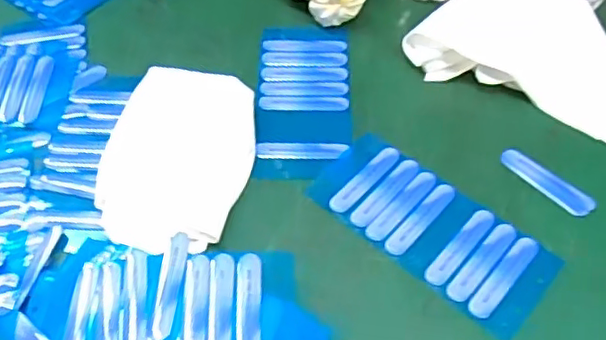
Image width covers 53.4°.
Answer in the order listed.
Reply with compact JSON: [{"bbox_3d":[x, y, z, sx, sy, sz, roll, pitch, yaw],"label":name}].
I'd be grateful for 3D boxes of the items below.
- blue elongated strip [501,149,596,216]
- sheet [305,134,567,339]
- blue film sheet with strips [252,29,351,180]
[{"bbox_3d":[0.128,0.005,0.315,0.015,0.004,0.051,-37,62,-25],"label":"blue elongated strip"},{"bbox_3d":[0.064,0.027,0.300,0.118,0.004,0.054,35,60,23],"label":"sheet"},{"bbox_3d":[0.001,-0.043,0.351,0.053,0.004,0.117,1,53,0],"label":"blue film sheet with strips"}]

